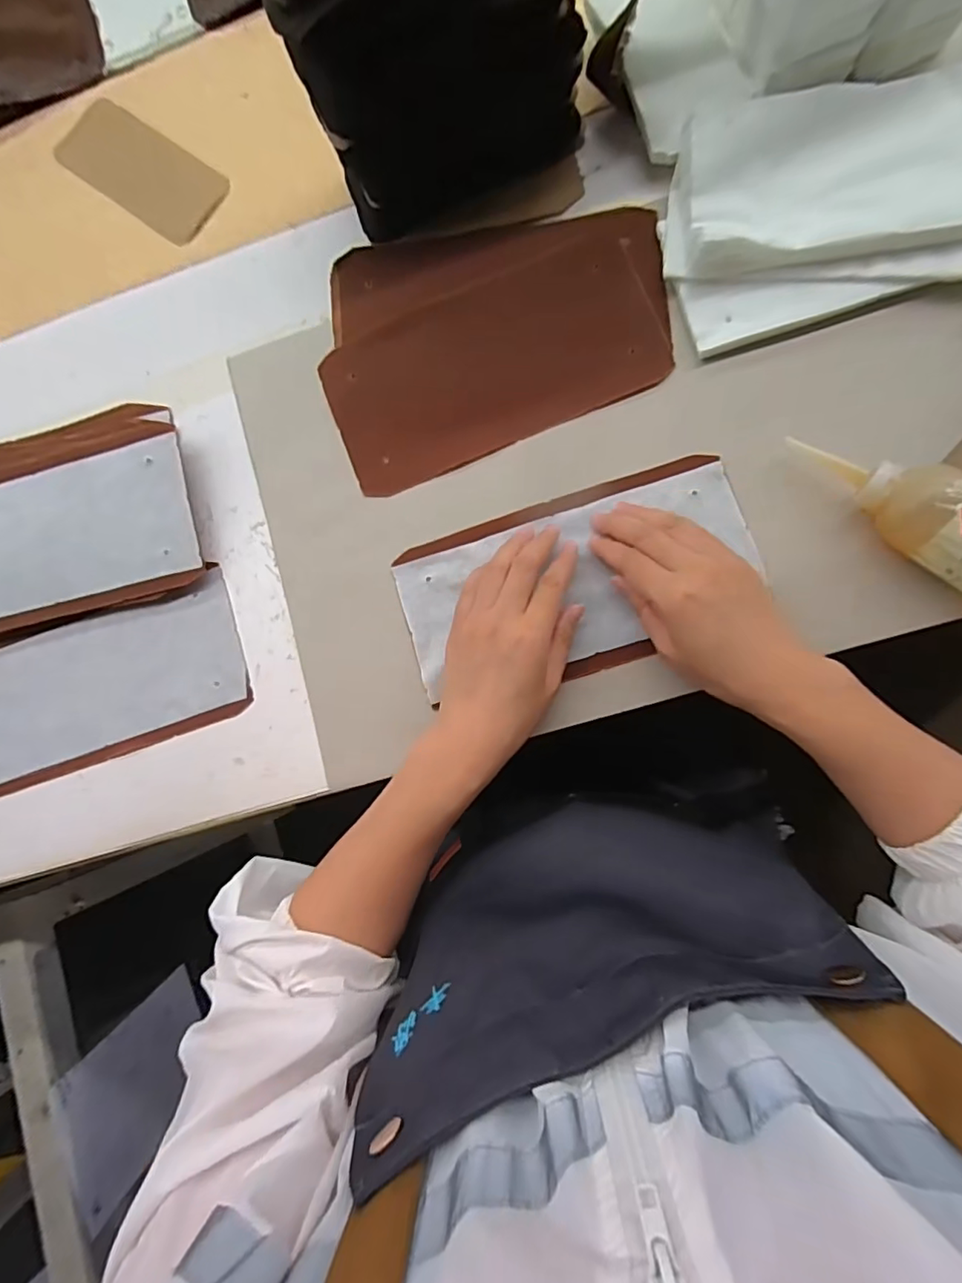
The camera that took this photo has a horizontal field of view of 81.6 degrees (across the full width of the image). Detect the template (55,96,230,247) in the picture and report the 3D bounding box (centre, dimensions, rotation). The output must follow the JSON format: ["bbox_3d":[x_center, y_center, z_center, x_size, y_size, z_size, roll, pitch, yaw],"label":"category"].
[{"bbox_3d":[-0.297,-0.410,0.485,0.157,0.009,0.069,36,91,7],"label":"template"}]

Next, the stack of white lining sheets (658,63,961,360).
[{"bbox_3d":[0.267,-0.305,0.384,0.263,0.049,0.152,-8,86,6],"label":"stack of white lining sheets"}]

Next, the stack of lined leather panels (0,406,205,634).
[{"bbox_3d":[-0.365,-0.097,0.451,0.266,0.032,0.157,-13,85,6],"label":"stack of lined leather panels"}]

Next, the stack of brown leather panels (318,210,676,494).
[{"bbox_3d":[0.004,-0.247,0.437,0.267,0.011,0.190,-21,84,5],"label":"stack of brown leather panels"}]

